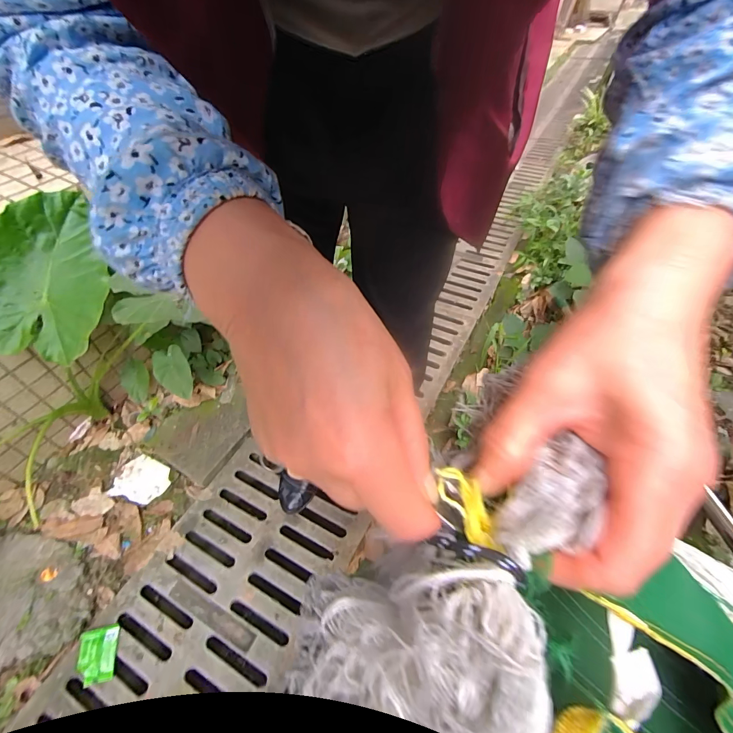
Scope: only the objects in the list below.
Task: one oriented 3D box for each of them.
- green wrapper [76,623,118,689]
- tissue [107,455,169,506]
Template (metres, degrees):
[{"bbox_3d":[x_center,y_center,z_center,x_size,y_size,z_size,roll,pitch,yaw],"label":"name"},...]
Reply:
[{"bbox_3d":[-0.487,0.520,0.665,0.060,0.016,0.083,-10,52,-10],"label":"green wrapper"},{"bbox_3d":[-0.520,0.263,0.859,0.111,0.013,0.101,14,52,9],"label":"tissue"}]

